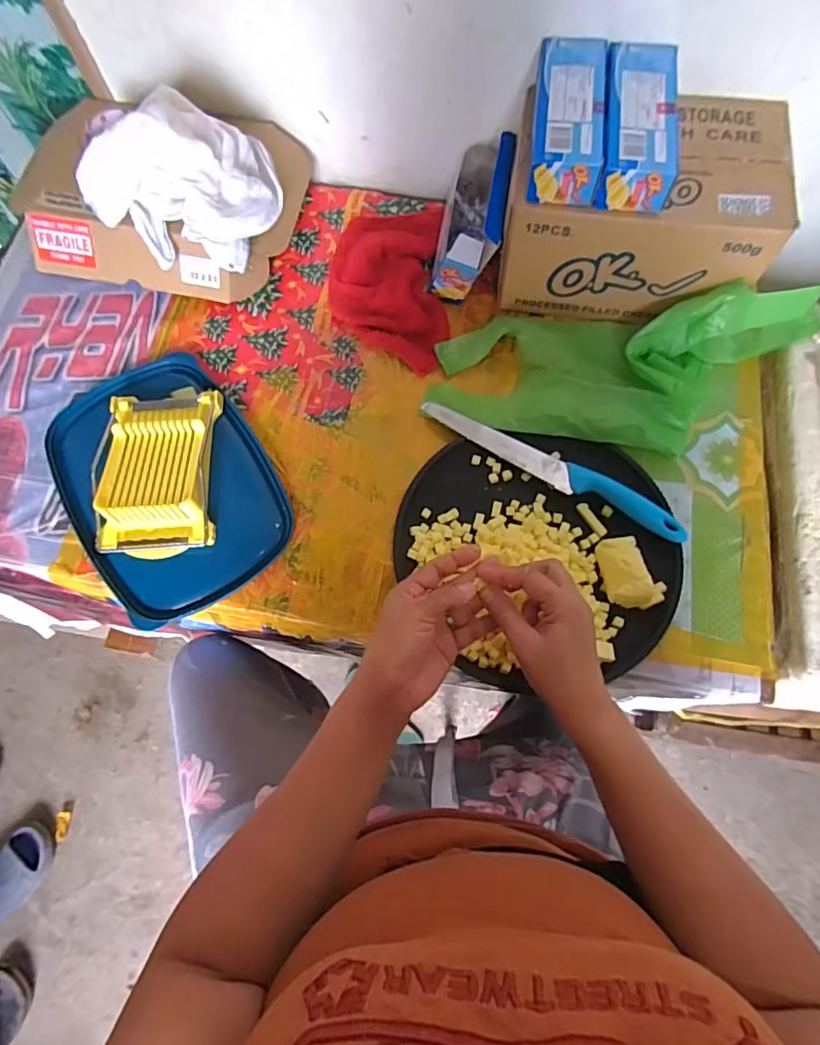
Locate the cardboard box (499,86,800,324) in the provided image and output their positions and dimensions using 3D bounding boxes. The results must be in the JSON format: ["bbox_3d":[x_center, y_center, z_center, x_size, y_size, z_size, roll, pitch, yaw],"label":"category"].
[{"bbox_3d":[0.257,-0.360,0.620,0.268,0.149,0.181,10,72,5],"label":"cardboard box"}]

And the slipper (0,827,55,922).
[{"bbox_3d":[-0.846,0.752,1.081,0.110,0.070,0.251,39,76,14],"label":"slipper"}]

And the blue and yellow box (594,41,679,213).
[{"bbox_3d":[0.228,-0.402,0.538,0.070,0.046,0.176,7,71,4],"label":"blue and yellow box"}]

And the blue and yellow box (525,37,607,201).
[{"bbox_3d":[0.160,-0.415,0.546,0.069,0.044,0.176,6,71,4],"label":"blue and yellow box"}]

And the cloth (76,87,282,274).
[{"bbox_3d":[-0.265,-0.395,0.612,0.220,0.117,0.176,-23,72,-6],"label":"cloth"}]

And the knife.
[{"bbox_3d":[0.152,-0.062,0.587,0.307,0.025,0.033,27,74,11],"label":"knife"}]

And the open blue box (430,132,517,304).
[{"bbox_3d":[0.086,-0.387,0.660,0.066,0.131,0.193,18,70,-29],"label":"open blue box"}]

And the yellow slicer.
[{"bbox_3d":[-0.282,-0.064,0.599,0.125,0.043,0.205,-3,71,1],"label":"yellow slicer"}]

